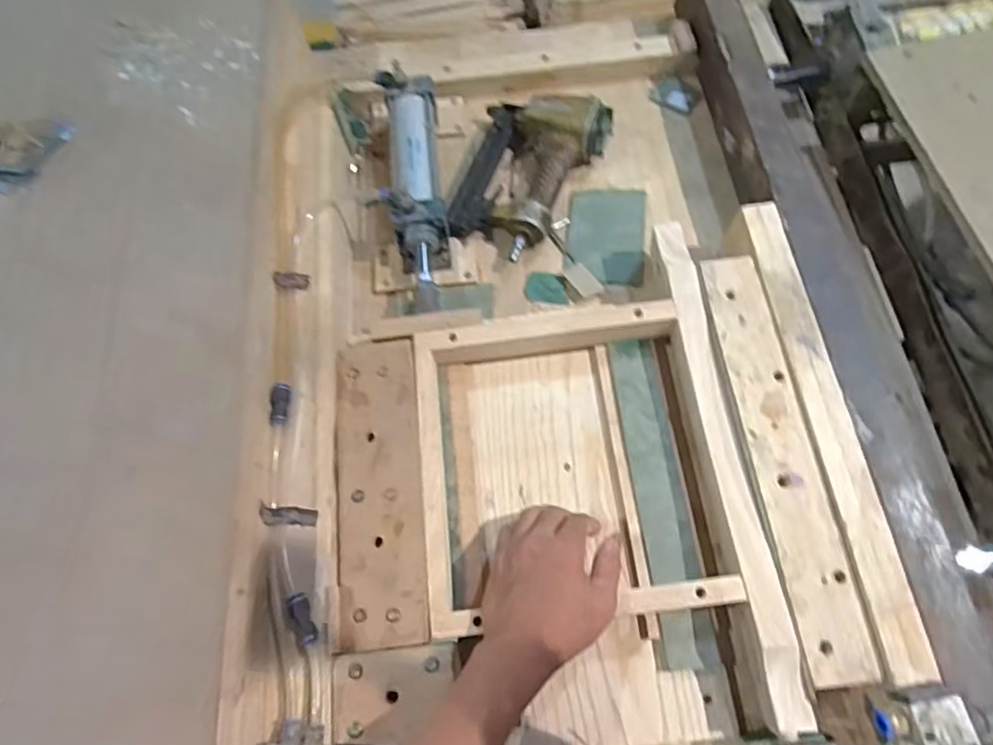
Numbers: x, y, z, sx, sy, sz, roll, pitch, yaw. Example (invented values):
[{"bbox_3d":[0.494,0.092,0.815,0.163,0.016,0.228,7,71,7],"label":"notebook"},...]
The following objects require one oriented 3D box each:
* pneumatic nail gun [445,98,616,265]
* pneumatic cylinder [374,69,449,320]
[{"bbox_3d":[0.042,-0.247,0.725,0.156,0.061,0.223,15,70,8],"label":"pneumatic nail gun"},{"bbox_3d":[-0.094,-0.213,0.695,0.067,0.081,0.311,-7,68,0],"label":"pneumatic cylinder"}]

